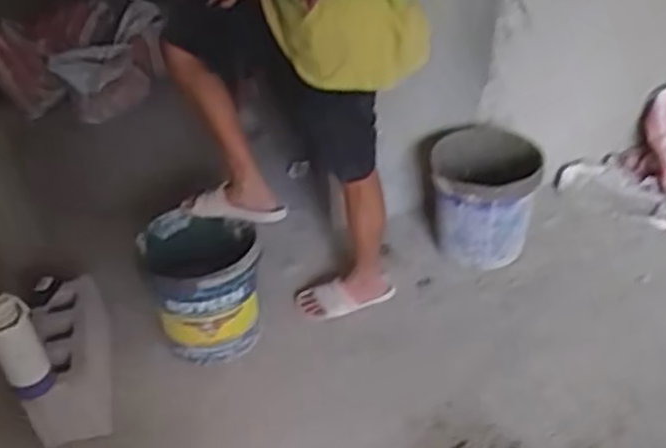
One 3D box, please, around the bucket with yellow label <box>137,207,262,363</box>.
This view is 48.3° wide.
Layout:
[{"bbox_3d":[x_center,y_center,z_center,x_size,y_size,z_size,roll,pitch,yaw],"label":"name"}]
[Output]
[{"bbox_3d":[-0.320,0.149,1.902,0.276,0.303,0.293,-3,37,2],"label":"bucket with yellow label"}]

